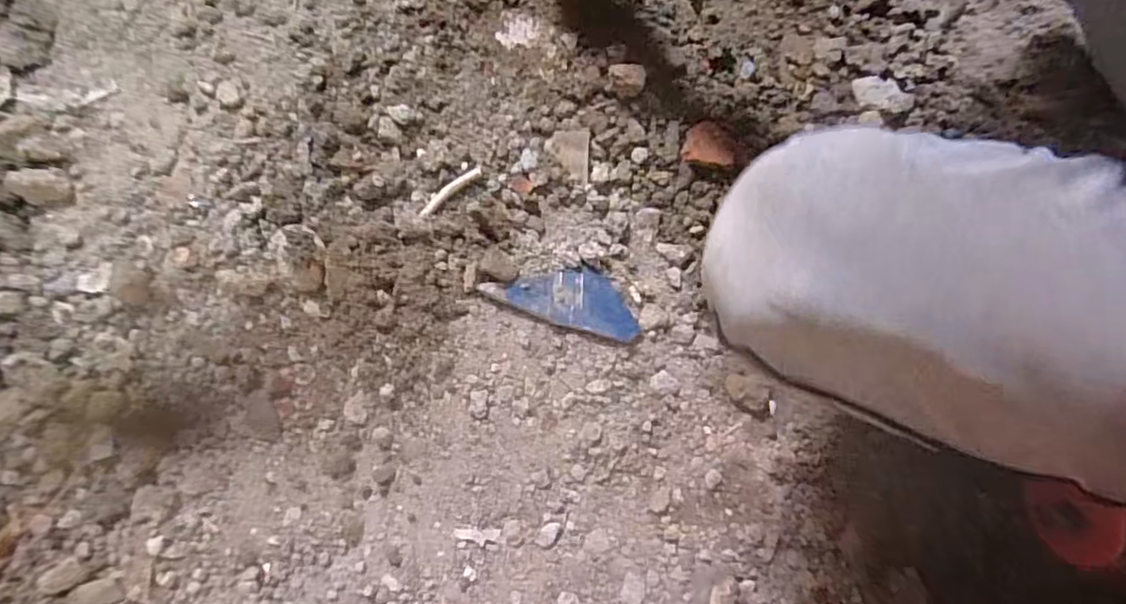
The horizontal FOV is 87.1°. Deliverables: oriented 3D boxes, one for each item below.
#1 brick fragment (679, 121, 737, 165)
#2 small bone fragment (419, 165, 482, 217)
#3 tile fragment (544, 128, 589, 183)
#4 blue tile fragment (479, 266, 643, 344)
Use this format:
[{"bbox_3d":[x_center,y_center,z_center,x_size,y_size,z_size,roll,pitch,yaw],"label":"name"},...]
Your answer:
[{"bbox_3d":[0.148,-0.161,0.595,0.051,0.018,0.052,10,73,1],"label":"brick fragment"},{"bbox_3d":[-0.109,-0.109,0.572,0.014,0.012,0.078,42,76,10],"label":"small bone fragment"},{"bbox_3d":[0.005,-0.147,0.589,0.042,0.006,0.055,2,73,-1],"label":"tile fragment"},{"bbox_3d":[0.002,-0.008,0.542,0.140,0.014,0.057,14,73,2],"label":"blue tile fragment"}]

